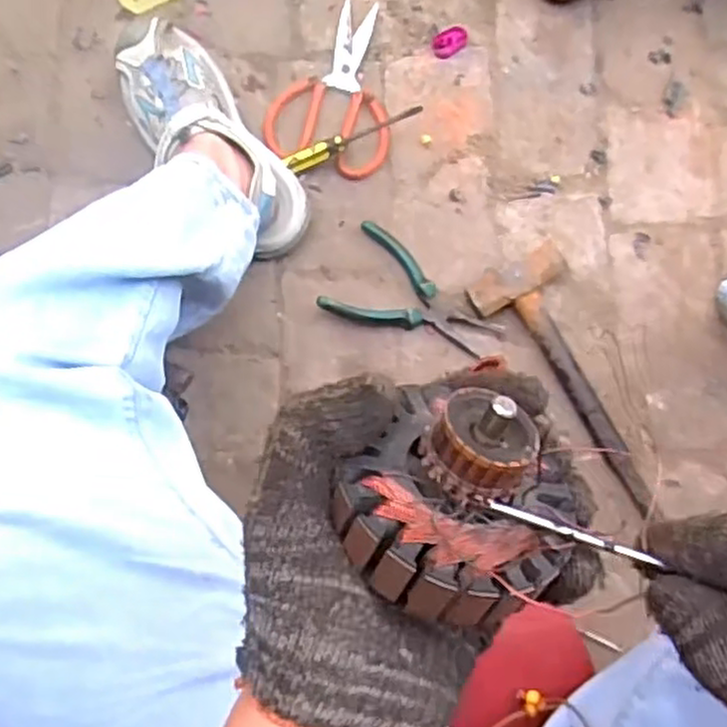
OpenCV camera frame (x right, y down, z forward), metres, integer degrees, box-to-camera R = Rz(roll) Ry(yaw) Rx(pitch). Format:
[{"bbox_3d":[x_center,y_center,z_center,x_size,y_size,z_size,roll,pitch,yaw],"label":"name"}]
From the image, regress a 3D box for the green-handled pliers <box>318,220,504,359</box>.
[{"bbox_3d":[0.051,-0.059,0.768,0.173,0.025,0.104,32,83,2],"label":"green-handled pliers"}]

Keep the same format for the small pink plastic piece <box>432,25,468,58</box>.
[{"bbox_3d":[0.095,-0.355,0.823,0.044,0.004,0.029,-37,86,-6],"label":"small pink plastic piece"}]

